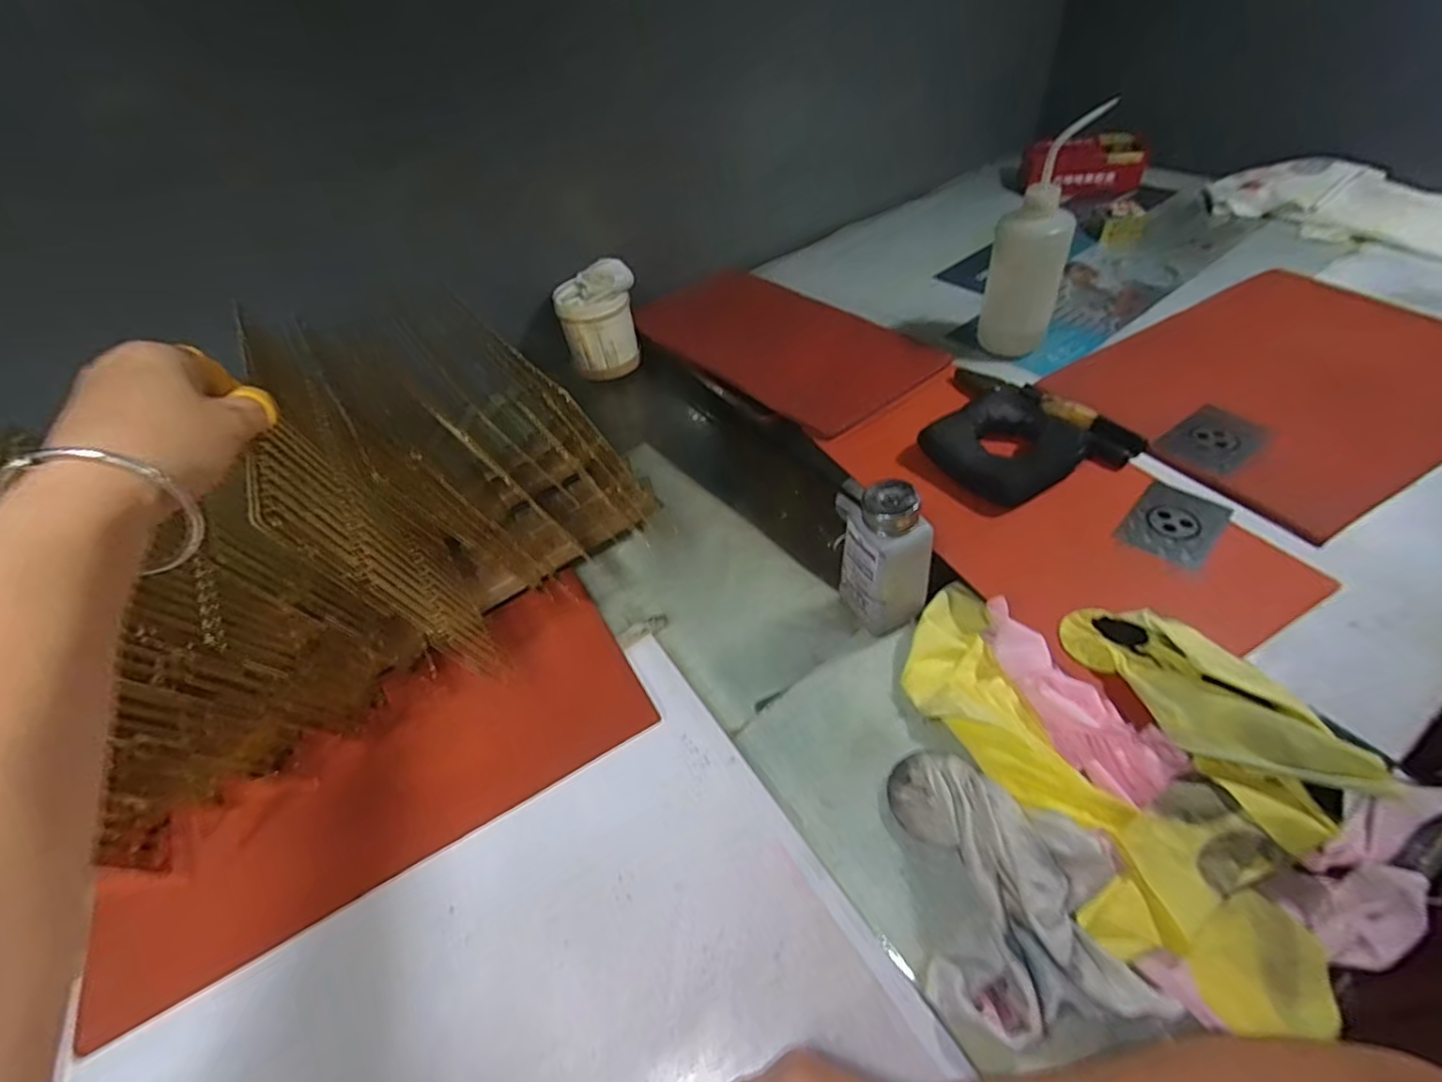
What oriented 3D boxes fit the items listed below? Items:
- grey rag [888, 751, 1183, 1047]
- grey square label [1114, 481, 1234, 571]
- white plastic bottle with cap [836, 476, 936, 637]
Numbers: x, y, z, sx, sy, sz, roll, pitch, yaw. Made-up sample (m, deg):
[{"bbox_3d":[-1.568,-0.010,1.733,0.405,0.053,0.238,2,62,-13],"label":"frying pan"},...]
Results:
[{"bbox_3d":[0.173,0.189,0.357,0.116,0.063,0.148,-6,47,2],"label":"grey rag"},{"bbox_3d":[0.373,-0.015,0.508,0.060,0.005,0.077,32,65,35],"label":"grey square label"},{"bbox_3d":[0.124,0.015,0.475,0.049,0.130,0.061,-32,51,-20],"label":"white plastic bottle with cap"}]

